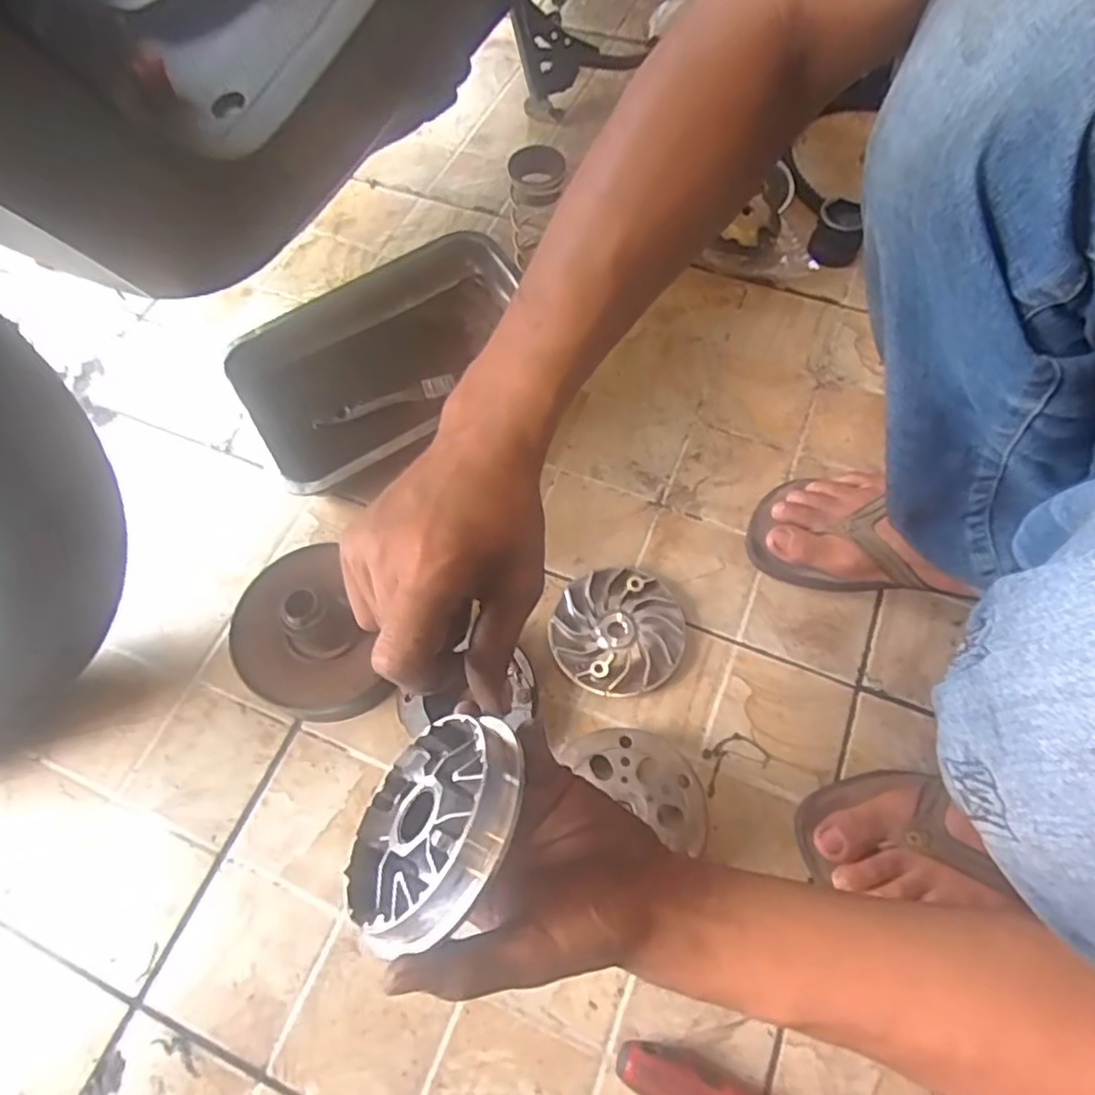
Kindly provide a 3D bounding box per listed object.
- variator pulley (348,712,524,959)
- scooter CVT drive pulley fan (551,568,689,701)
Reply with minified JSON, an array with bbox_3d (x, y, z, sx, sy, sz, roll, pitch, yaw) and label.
[{"bbox_3d":[-0.048,0.125,0.295,0.095,0.031,0.099,-47,24,7],"label":"variator pulley"},{"bbox_3d":[0.057,0.067,0.549,0.105,0.022,0.107,-1,64,2],"label":"scooter CVT drive pulley fan"}]

